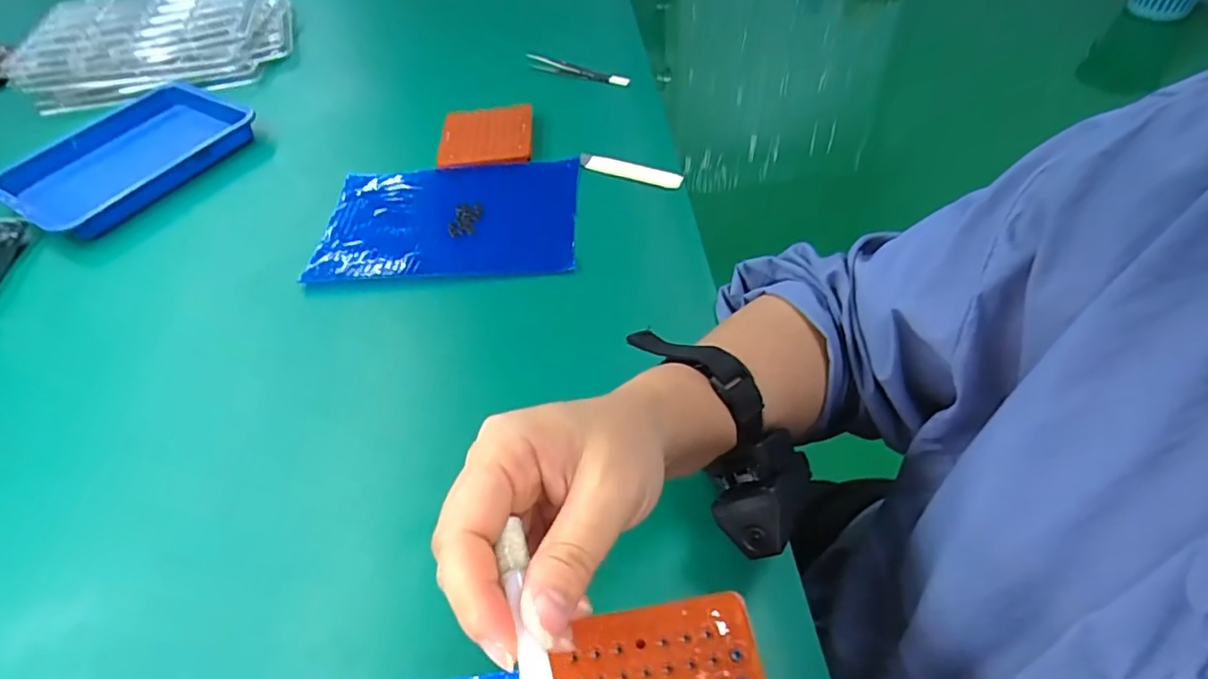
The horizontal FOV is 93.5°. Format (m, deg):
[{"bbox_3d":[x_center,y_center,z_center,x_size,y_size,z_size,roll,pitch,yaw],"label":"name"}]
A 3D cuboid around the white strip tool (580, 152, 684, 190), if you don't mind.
[{"bbox_3d":[0.022,-0.156,0.523,0.103,0.012,0.014,21,56,20],"label":"white strip tool"}]

